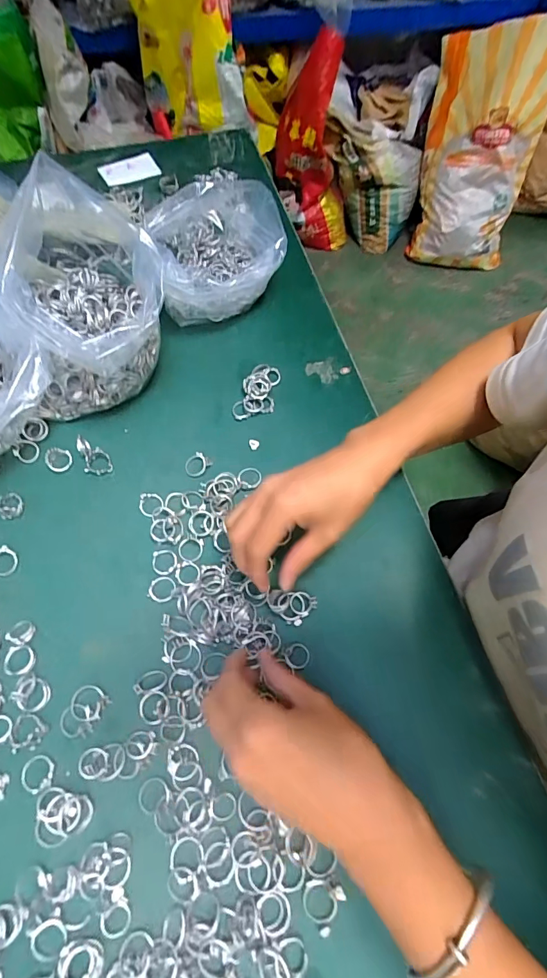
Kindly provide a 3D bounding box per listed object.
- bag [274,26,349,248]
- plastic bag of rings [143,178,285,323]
[{"bbox_3d":[0.148,-1.141,1.474,0.283,0.581,0.209,10,63,2],"label":"bag"},{"bbox_3d":[-0.063,-0.265,0.466,0.146,0.077,0.152,-19,66,-10],"label":"plastic bag of rings"}]

